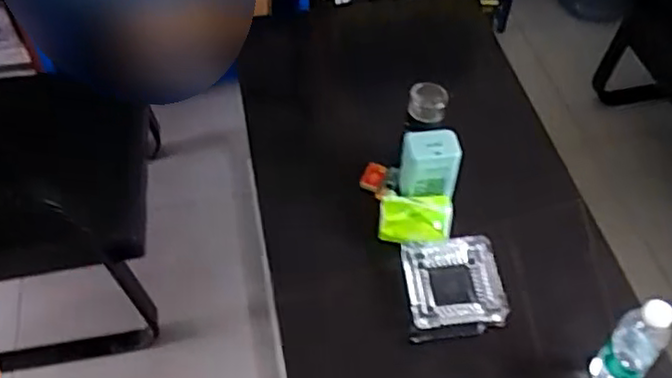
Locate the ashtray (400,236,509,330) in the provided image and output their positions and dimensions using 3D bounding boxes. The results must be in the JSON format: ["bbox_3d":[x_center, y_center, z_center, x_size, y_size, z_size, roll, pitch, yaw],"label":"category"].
[{"bbox_3d":[0.202,0.161,1.142,0.163,0.040,0.159,-3,51,-3],"label":"ashtray"}]

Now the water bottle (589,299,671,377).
[{"bbox_3d":[0.423,0.225,0.962,0.070,0.212,0.067,36,59,26],"label":"water bottle"}]

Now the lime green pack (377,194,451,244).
[{"bbox_3d":[0.139,0.053,1.185,0.125,0.028,0.087,3,84,8],"label":"lime green pack"}]

